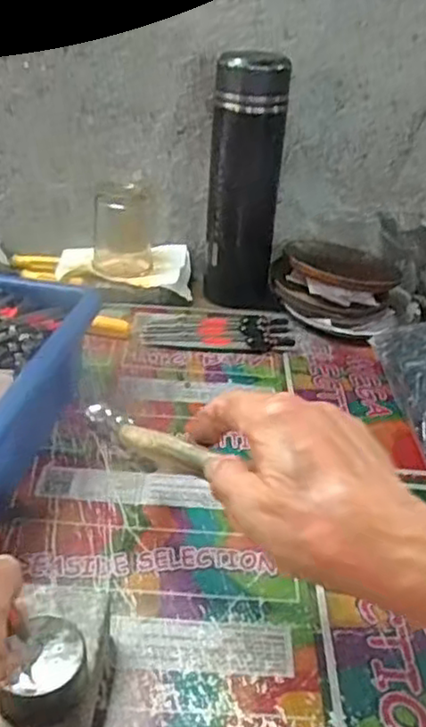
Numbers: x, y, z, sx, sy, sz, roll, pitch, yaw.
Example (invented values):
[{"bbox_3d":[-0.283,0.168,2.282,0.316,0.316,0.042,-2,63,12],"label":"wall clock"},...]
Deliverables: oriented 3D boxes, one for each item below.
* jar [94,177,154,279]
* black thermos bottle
[{"bbox_3d":[-0.089,-0.138,0.678,0.057,0.086,0.059,2,32,-6],"label":"jar"},{"bbox_3d":[0.033,-0.170,0.644,0.074,0.224,0.065,7,32,2],"label":"black thermos bottle"}]

